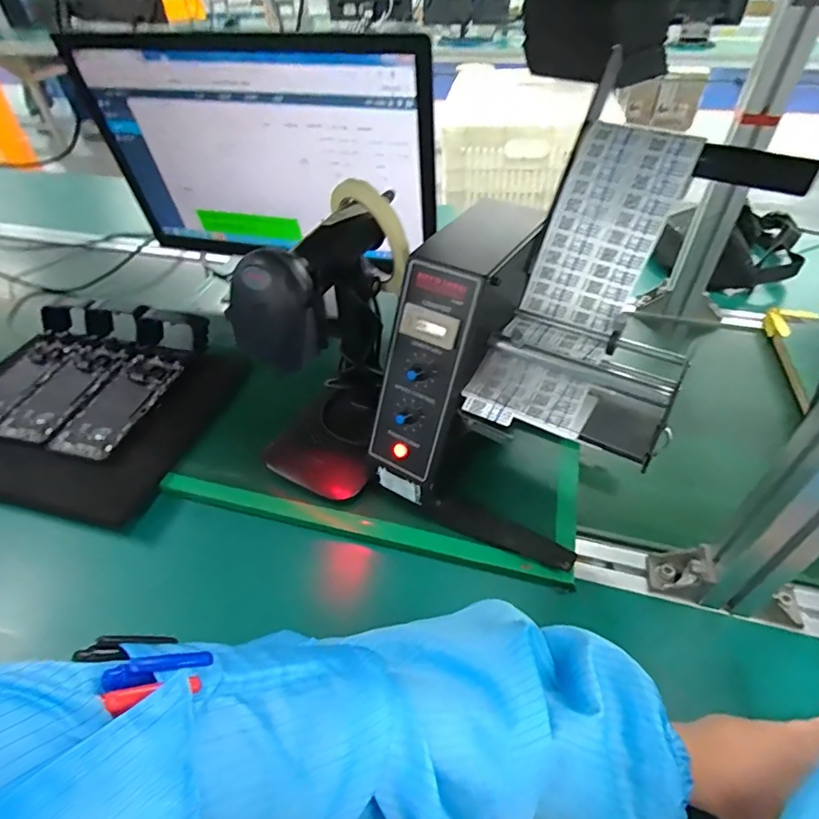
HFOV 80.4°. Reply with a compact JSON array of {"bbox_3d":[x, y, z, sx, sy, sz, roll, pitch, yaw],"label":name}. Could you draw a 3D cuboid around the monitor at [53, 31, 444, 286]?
[{"bbox_3d":[-0.176,-0.308,0.591,0.424,0.247,0.057,10,52,13],"label":"monitor"}]

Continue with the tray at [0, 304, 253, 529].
[{"bbox_3d":[-0.393,-0.018,0.561,0.343,0.047,0.270,11,52,10],"label":"tray"}]

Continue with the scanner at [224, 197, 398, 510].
[{"bbox_3d":[-0.091,-0.054,0.457,0.103,0.243,0.149,12,46,15],"label":"scanner"}]

